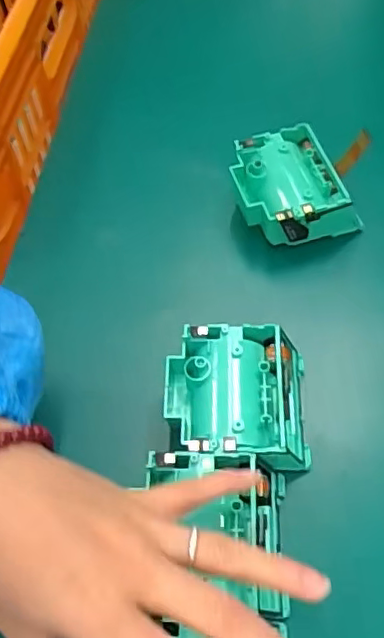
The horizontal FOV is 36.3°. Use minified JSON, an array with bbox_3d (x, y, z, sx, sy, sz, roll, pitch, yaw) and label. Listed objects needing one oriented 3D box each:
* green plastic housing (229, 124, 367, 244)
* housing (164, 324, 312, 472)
[{"bbox_3d":[0.068,-0.089,0.403,0.078,0.038,0.079,-12,61,-5],"label":"green plastic housing"},{"bbox_3d":[0.024,0.044,0.329,0.078,0.031,0.074,0,61,2],"label":"housing"}]

